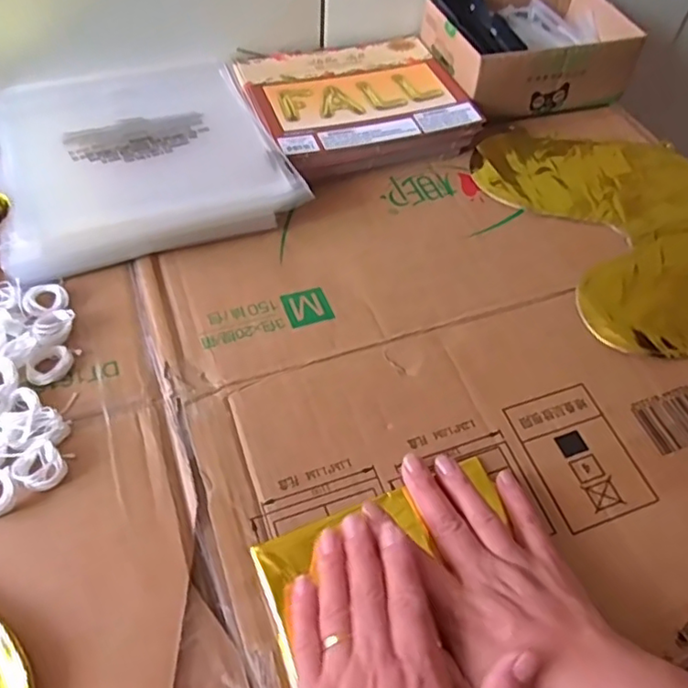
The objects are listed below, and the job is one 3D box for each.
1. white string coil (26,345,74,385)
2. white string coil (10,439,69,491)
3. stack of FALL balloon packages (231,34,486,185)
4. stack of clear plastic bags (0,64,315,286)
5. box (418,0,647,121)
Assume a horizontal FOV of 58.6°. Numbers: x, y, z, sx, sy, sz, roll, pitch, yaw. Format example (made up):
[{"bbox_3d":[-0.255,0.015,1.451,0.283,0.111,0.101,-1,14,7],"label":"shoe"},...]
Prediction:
[{"bbox_3d":[-0.195,0.013,0.405,0.028,0.008,0.024,-28,62,-22],"label":"white string coil"},{"bbox_3d":[-0.180,0.072,0.364,0.029,0.013,0.025,36,60,19],"label":"white string coil"},{"bbox_3d":[0.011,-0.230,0.580,0.190,0.028,0.168,-17,58,-16],"label":"stack of FALL balloon packages"},{"bbox_3d":[-0.181,-0.166,0.520,0.225,0.033,0.243,-19,59,-17],"label":"stack of clear plastic bags"},{"bbox_3d":[0.181,-0.302,0.618,0.184,0.065,0.136,-10,56,-11],"label":"box"}]

